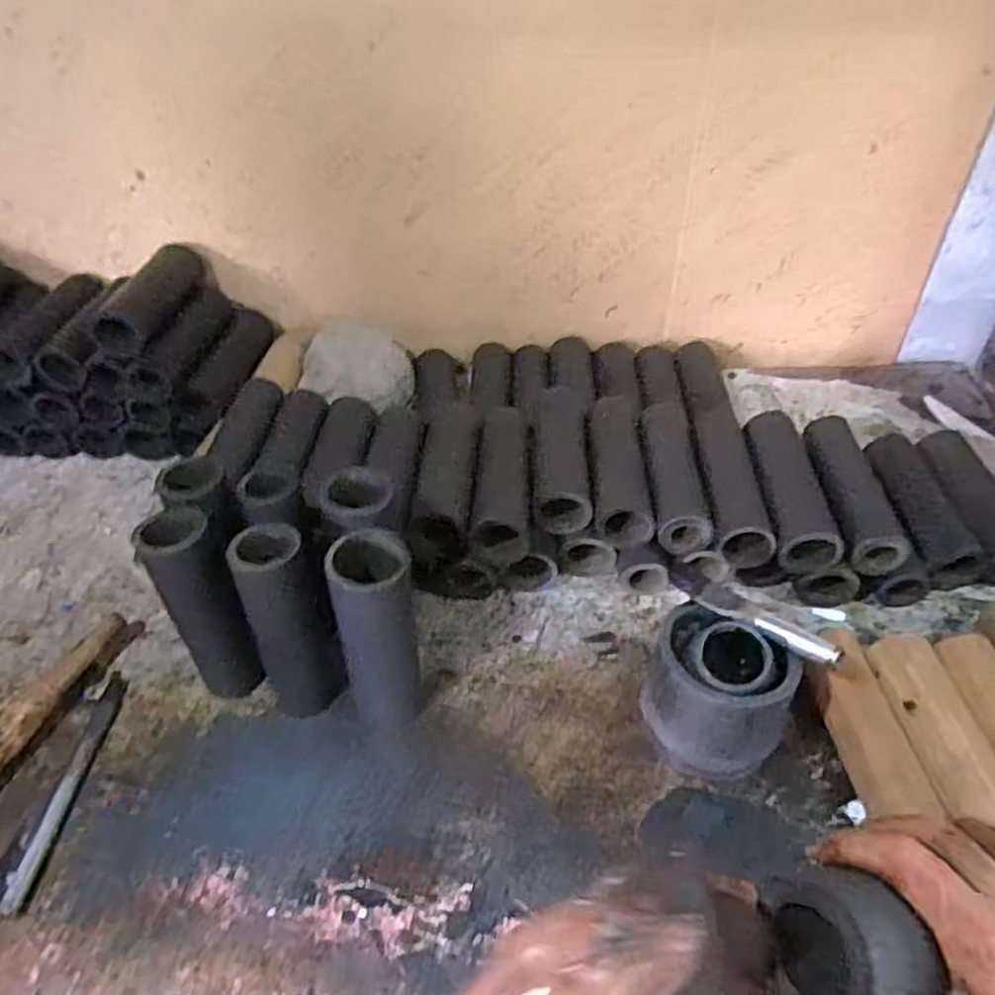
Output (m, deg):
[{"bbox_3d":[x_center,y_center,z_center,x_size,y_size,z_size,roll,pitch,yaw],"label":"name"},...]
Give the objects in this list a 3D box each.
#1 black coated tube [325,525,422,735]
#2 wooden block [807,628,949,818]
[{"bbox_3d":[-0.092,0.107,0.565,0.058,0.181,0.062,-6,40,-7],"label":"black coated tube"},{"bbox_3d":[0.291,0.183,0.575,0.050,0.051,0.164,-2,39,-2],"label":"wooden block"}]

